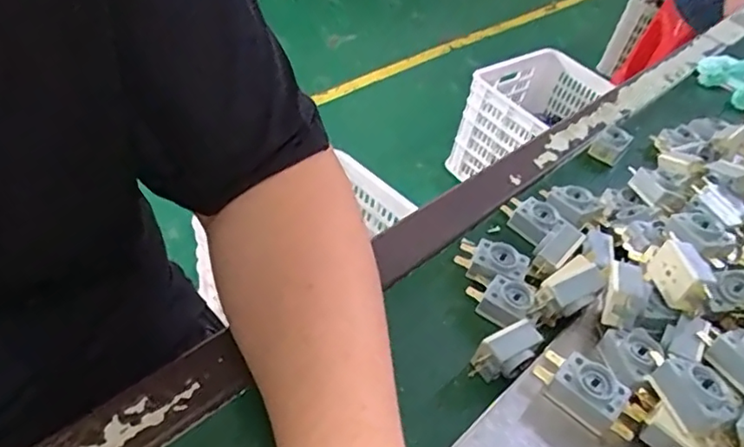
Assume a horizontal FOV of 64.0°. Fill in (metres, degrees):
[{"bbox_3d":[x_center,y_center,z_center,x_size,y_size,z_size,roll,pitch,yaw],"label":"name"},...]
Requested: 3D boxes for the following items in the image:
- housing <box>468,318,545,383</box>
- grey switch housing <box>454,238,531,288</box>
[{"bbox_3d":[0.082,0.079,0.358,0.044,0.027,0.022,-26,55,-34],"label":"housing"},{"bbox_3d":[0.081,0.026,0.408,0.048,0.017,0.031,26,44,14],"label":"grey switch housing"}]

